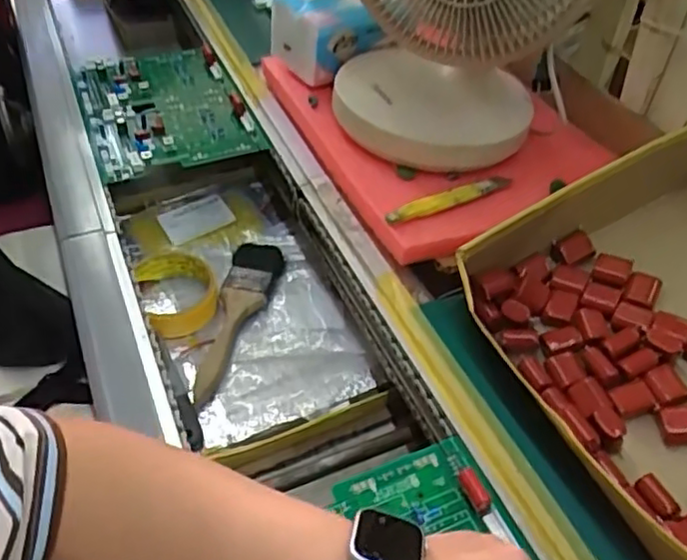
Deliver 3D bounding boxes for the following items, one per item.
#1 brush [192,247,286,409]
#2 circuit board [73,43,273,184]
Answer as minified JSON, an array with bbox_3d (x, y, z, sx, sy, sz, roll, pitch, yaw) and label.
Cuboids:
[{"bbox_3d":[-0.100,0.032,0.642,0.048,0.014,0.204,9,47,3],"label":"brush"},{"bbox_3d":[-0.203,-0.196,0.749,0.170,0.037,0.218,-16,50,-19],"label":"circuit board"}]

